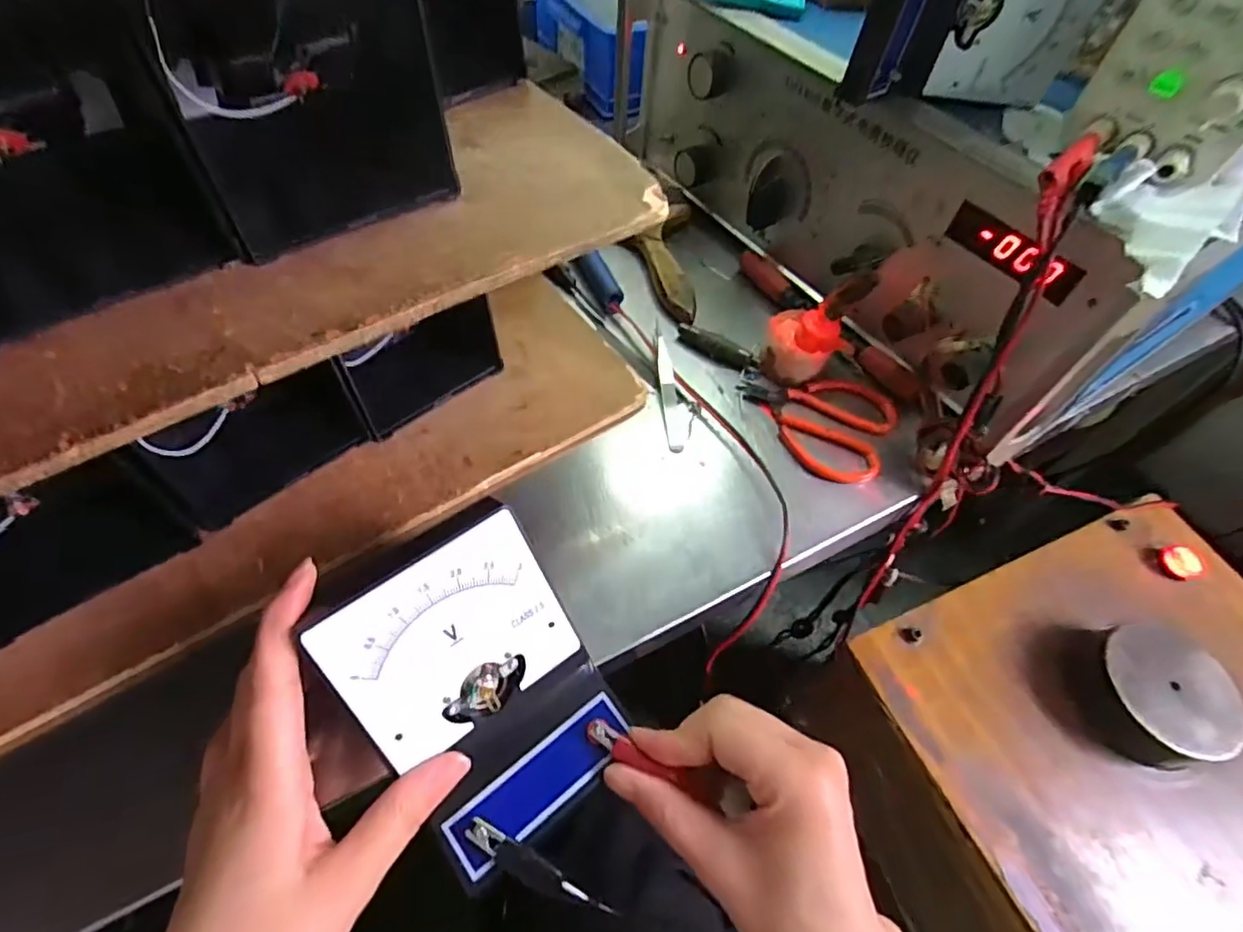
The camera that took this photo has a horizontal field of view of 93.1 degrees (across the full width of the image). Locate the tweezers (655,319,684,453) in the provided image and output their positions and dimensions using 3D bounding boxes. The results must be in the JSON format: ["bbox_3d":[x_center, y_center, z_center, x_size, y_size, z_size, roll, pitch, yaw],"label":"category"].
[{"bbox_3d":[0.032,-0.059,0.413,0.012,0.011,0.109,-1,55,-6],"label":"tweezers"}]

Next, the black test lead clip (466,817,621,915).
[{"bbox_3d":[-0.034,0.166,0.240,0.065,0.006,0.011,25,57,12],"label":"black test lead clip"}]

